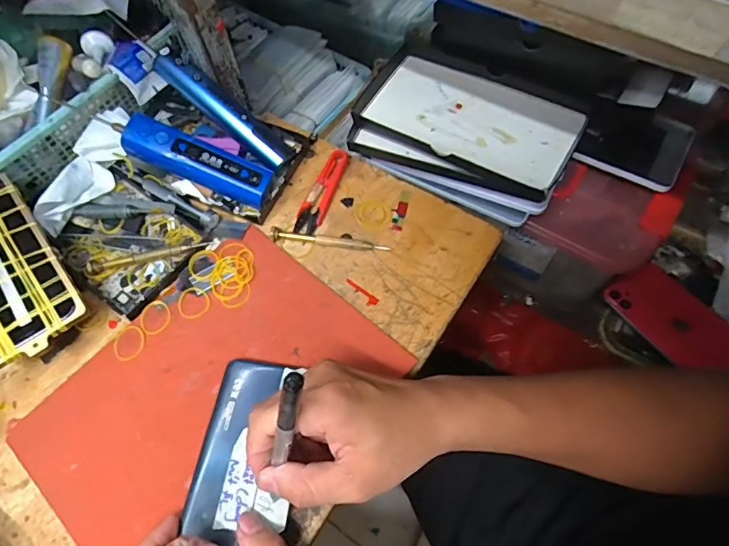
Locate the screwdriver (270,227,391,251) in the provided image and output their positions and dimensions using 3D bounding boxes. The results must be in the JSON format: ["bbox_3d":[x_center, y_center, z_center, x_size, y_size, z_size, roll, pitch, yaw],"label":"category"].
[{"bbox_3d":[-0.032,-0.031,0.422,0.106,0.007,0.014,5,65,5],"label":"screwdriver"}]

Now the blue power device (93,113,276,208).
[{"bbox_3d":[-0.157,-0.103,0.422,0.146,0.030,0.034,23,66,-8],"label":"blue power device"}]

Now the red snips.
[{"bbox_3d":[-0.041,-0.079,0.446,0.024,0.011,0.093,17,66,11],"label":"red snips"}]

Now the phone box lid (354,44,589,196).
[{"bbox_3d":[0.097,-0.151,0.444,0.201,0.015,0.113,27,68,16],"label":"phone box lid"}]

